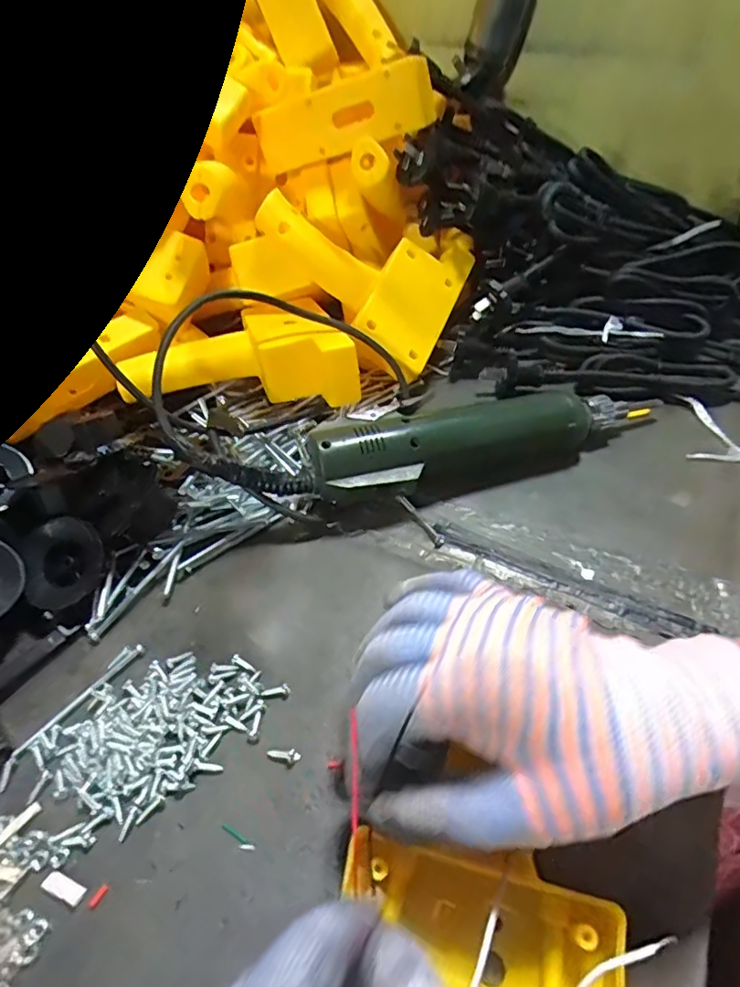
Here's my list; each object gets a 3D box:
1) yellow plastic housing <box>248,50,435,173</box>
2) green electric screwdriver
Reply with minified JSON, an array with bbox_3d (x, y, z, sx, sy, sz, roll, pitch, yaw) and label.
[{"bbox_3d":[-0.022,-0.274,0.418,0.134,0.042,0.021,-5,46,20],"label":"yellow plastic housing"},{"bbox_3d":[0.077,-0.036,0.373,0.237,0.044,0.050,-12,50,-11],"label":"green electric screwdriver"}]

